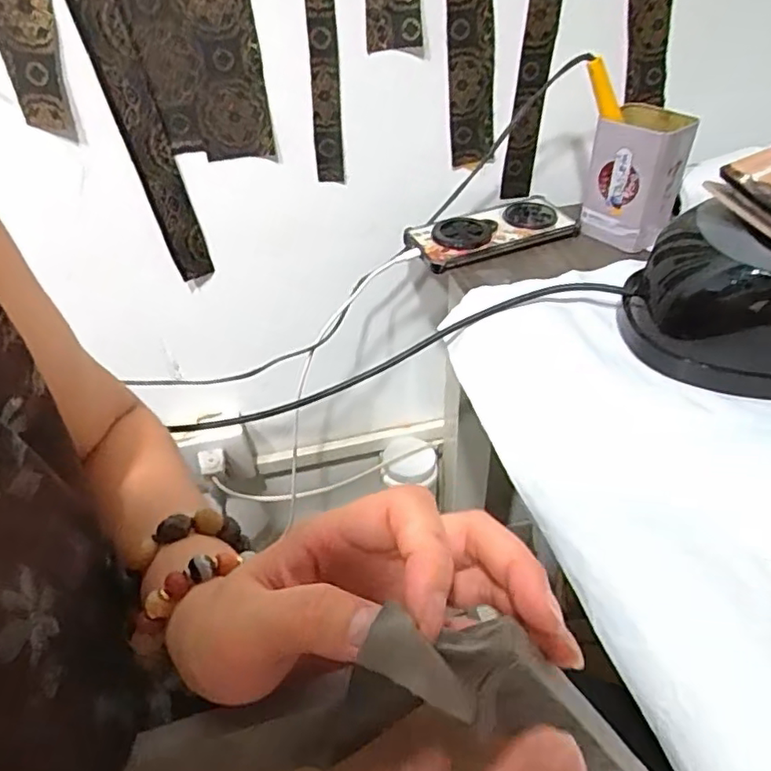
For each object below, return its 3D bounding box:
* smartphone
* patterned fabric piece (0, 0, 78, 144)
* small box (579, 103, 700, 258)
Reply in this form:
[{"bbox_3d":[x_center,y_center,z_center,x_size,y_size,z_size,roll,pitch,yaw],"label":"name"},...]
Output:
[{"bbox_3d":[0.107,-0.155,0.616,0.164,0.017,0.072,-18,43,-14],"label":"smartphone"},{"bbox_3d":[-0.283,-0.284,0.475,0.048,0.172,0.005,-1,39,-9],"label":"patterned fabric piece"},{"bbox_3d":[0.238,-0.196,0.580,0.066,0.109,0.074,-33,48,-28],"label":"small box"}]

